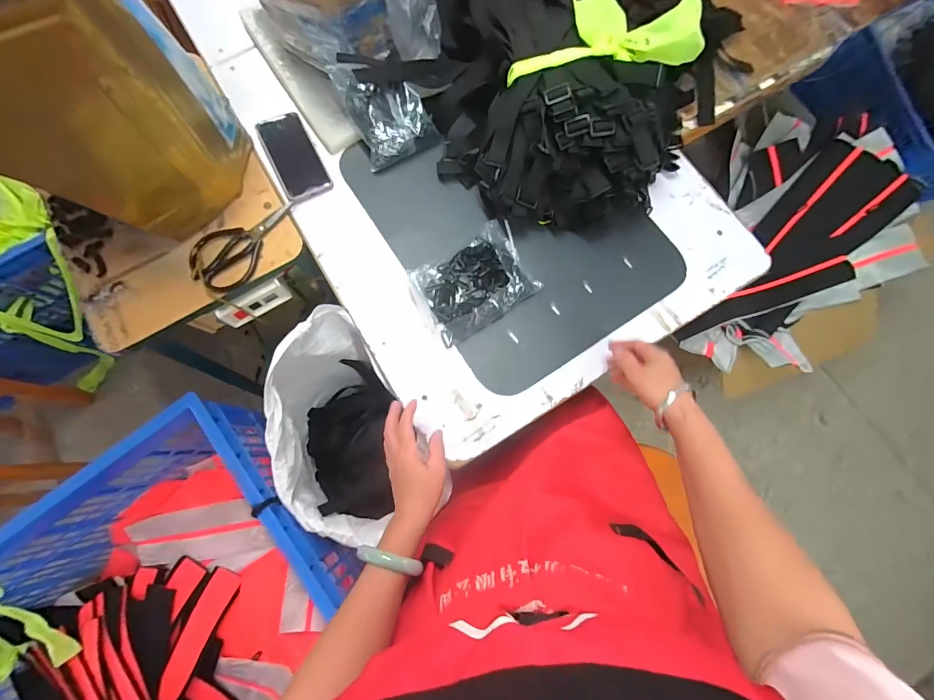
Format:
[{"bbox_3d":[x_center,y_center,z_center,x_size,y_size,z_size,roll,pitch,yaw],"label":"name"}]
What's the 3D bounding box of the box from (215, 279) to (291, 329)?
[{"bbox_3d":[-0.344,-0.077,0.652,0.113,0.050,0.027,-32,78,-6],"label":"box"}]

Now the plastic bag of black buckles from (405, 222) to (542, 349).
[{"bbox_3d":[0.014,-0.105,0.622,0.174,0.025,0.130,-32,78,-7],"label":"plastic bag of black buckles"}]

